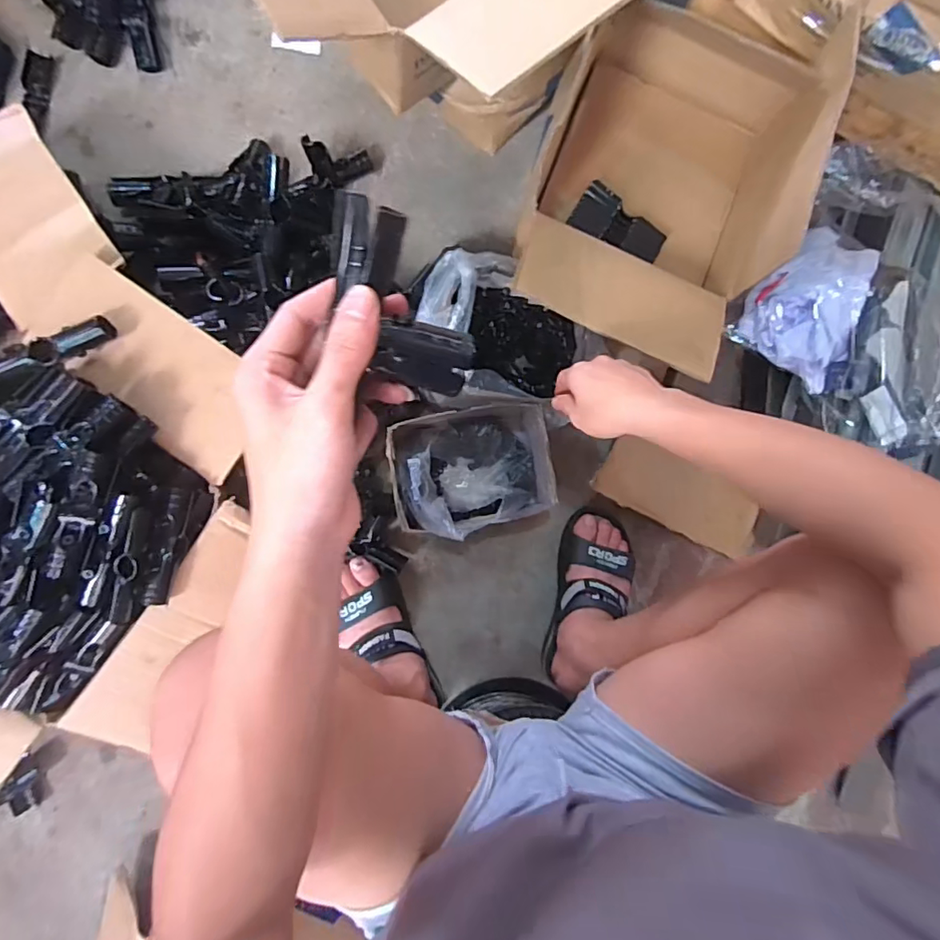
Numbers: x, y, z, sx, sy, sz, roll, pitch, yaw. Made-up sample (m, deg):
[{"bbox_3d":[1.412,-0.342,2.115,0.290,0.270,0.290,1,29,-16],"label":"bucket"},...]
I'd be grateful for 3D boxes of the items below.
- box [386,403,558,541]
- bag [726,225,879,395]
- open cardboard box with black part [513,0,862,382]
[{"bbox_3d":[0.002,-0.001,0.742,0.209,0.110,0.152,-12,89,-7],"label":"box"},{"bbox_3d":[0.492,-0.232,0.755,0.165,0.102,0.206,45,84,-3],"label":"bag"},{"bbox_3d":[0.244,-0.360,0.684,0.297,0.215,0.456,17,86,-5],"label":"open cardboard box with black part"}]

